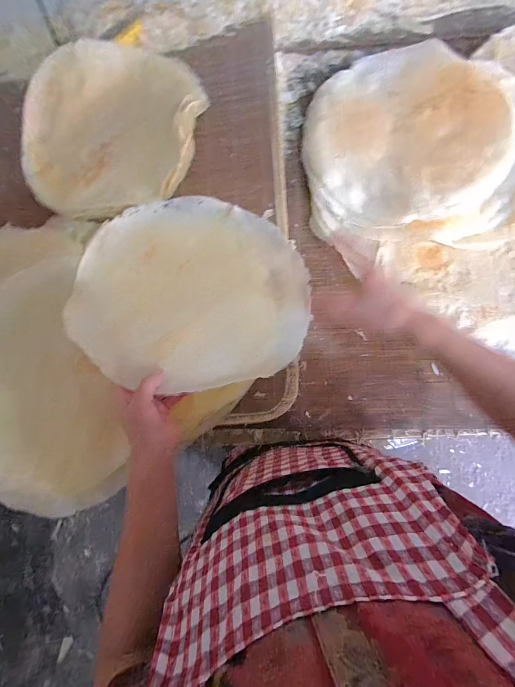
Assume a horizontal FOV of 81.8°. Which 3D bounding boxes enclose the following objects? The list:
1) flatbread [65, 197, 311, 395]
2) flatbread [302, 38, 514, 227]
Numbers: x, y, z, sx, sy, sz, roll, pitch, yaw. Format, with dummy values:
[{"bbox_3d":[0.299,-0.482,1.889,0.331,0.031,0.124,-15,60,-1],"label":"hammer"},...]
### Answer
[{"bbox_3d":[-0.092,-0.093,0.457,0.335,0.039,0.334,-2,66,-12],"label":"flatbread"},{"bbox_3d":[0.265,-0.375,0.526,0.350,0.047,0.345,-1,80,4],"label":"flatbread"}]

